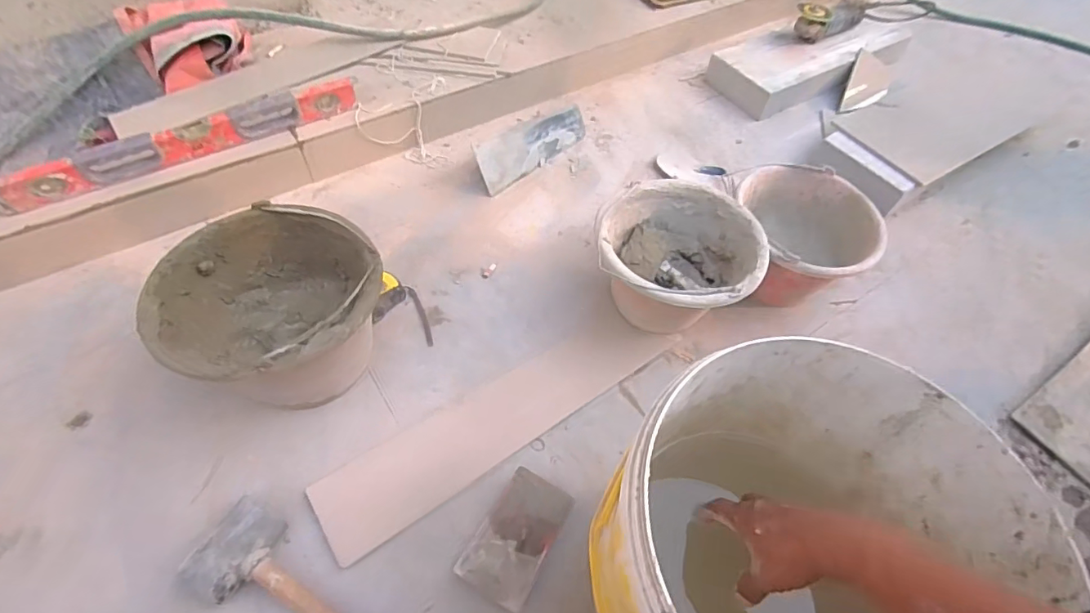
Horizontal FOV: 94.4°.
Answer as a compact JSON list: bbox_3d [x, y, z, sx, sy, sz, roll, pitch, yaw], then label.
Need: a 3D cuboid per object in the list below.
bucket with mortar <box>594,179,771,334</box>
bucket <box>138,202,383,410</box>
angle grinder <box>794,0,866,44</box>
[{"bbox_3d":[0.201,-0.062,0.810,0.241,0.162,0.229,2,55,-2],"label":"bucket with mortar"},{"bbox_3d":[-0.367,0.024,0.715,0.247,0.207,0.251,2,55,-2],"label":"bucket"},{"bbox_3d":[0.695,-0.705,1.243,0.196,0.076,0.075,-27,61,-21],"label":"angle grinder"}]

